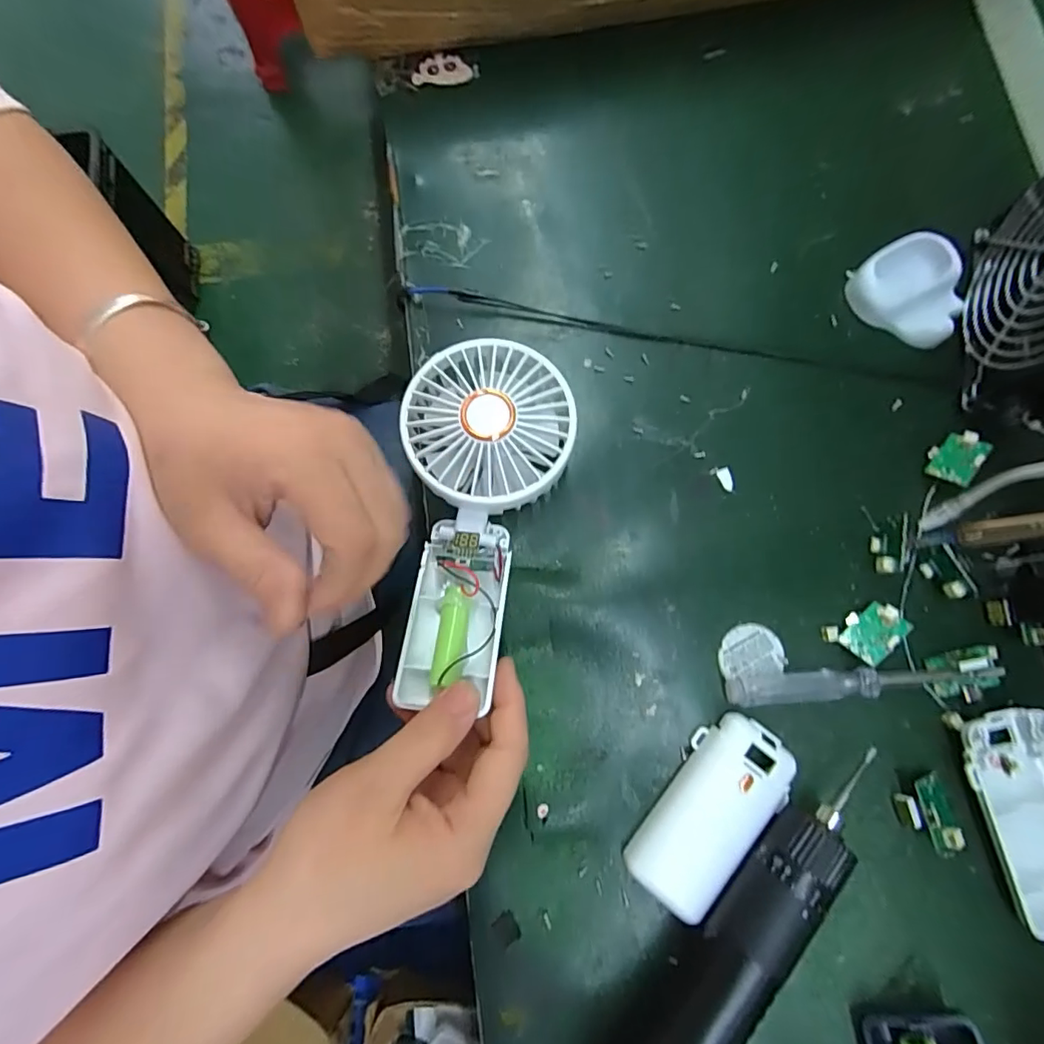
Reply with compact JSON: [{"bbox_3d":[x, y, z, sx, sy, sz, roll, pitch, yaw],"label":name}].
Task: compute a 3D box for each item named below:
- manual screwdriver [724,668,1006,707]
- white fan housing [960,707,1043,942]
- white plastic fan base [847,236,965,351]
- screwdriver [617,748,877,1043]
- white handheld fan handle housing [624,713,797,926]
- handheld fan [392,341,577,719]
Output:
[{"bbox_3d":[0.172,0.082,0.268,0.133,0.010,0.015,-4,78,0],"label":"manual screwdriver"},{"bbox_3d":[0.244,0.140,0.251,0.051,0.017,0.096,-17,78,-2],"label":"white fan housing"},{"bbox_3d":[0.231,-0.139,0.311,0.063,0.018,0.059,0,78,1],"label":"white plastic fan base"},{"bbox_3d":[0.085,0.203,0.229,0.031,0.044,0.229,39,81,8],"label":"screwdriver"},{"bbox_3d":[0.093,0.141,0.256,0.044,0.016,0.093,41,82,9],"label":"white handheld fan handle housing"},{"bbox_3d":[-0.024,-0.004,0.263,0.079,0.028,0.173,9,84,3],"label":"handheld fan"}]

